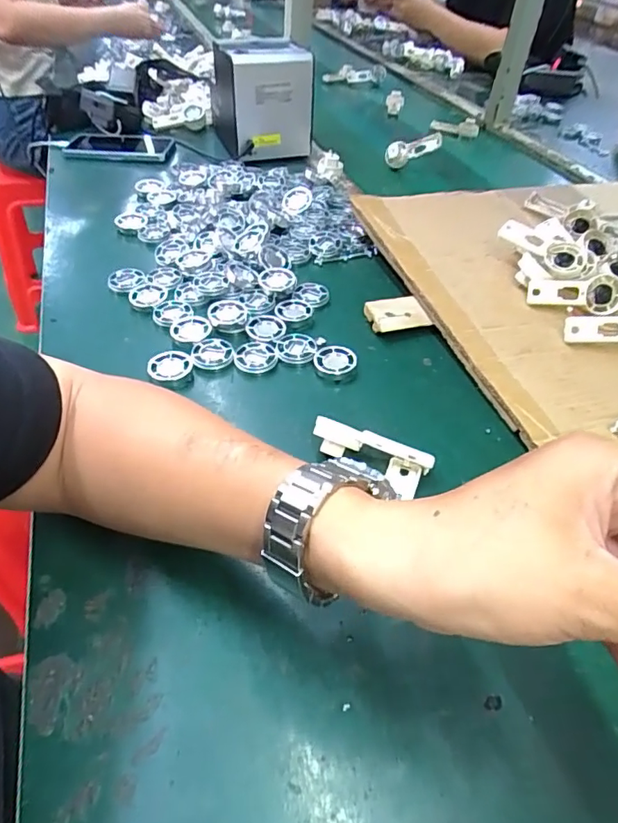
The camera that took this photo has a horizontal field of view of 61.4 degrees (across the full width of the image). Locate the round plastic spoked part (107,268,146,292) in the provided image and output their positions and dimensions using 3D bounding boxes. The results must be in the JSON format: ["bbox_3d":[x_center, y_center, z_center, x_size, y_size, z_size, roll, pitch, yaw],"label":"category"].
[{"bbox_3d":[-0.200,-0.145,0.569,0.039,0.006,0.036,3,45,-2],"label":"round plastic spoked part"}]

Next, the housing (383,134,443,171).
[{"bbox_3d":[0.175,-0.435,0.864,0.097,0.042,0.033,-2,38,39],"label":"housing"}]

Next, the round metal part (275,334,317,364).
[{"bbox_3d":[-0.012,-0.059,0.498,0.037,0.010,0.037,3,45,-2],"label":"round metal part"}]

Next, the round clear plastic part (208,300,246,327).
[{"bbox_3d":[-0.081,-0.098,0.519,0.037,0.009,0.034,-1,46,1],"label":"round clear plastic part"}]

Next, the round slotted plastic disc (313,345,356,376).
[{"bbox_3d":[0.024,-0.046,0.484,0.038,0.013,0.035,3,45,-2],"label":"round slotted plastic disc"}]

